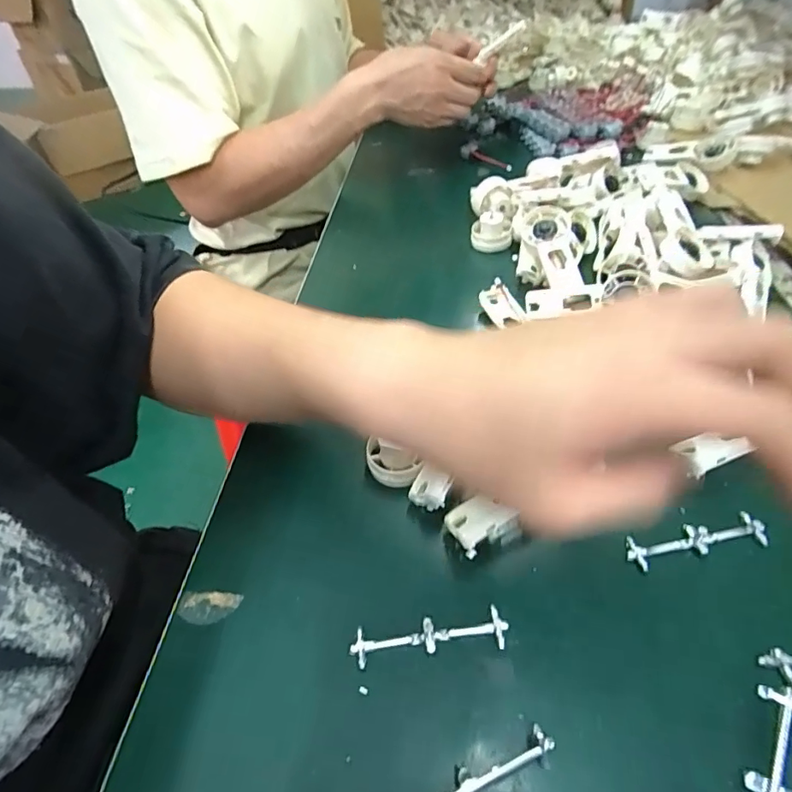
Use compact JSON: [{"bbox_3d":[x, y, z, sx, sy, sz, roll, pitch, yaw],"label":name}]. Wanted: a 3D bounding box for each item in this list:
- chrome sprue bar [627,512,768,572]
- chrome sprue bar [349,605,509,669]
[{"bbox_3d":[0.153,0.073,0.258,0.070,0.009,0.017,-10,45,-4],"label":"chrome sprue bar"},{"bbox_3d":[0.015,0.111,0.235,0.071,0.006,0.017,-7,45,-2],"label":"chrome sprue bar"}]

